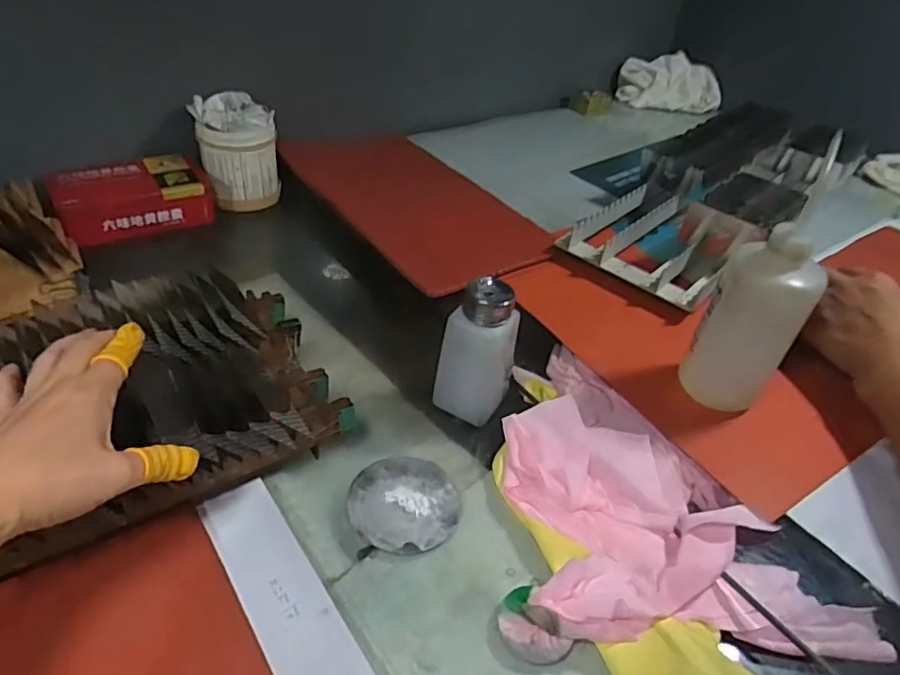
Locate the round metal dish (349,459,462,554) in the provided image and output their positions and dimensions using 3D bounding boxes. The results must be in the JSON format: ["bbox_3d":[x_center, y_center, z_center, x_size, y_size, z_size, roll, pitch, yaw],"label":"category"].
[{"bbox_3d":[-0.034,0.126,0.456,0.082,0.009,0.081,5,40,-4],"label":"round metal dish"}]

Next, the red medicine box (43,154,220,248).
[{"bbox_3d":[-0.376,-0.170,0.710,0.166,0.051,0.109,-20,47,-29],"label":"red medicine box"}]

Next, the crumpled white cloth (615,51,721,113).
[{"bbox_3d":[0.432,-0.506,1.185,0.204,0.073,0.097,11,40,4],"label":"crumpled white cloth"}]

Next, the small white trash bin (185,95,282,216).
[{"bbox_3d":[-0.272,-0.242,0.771,0.092,0.113,0.099,-6,42,-17],"label":"small white trash bin"}]

